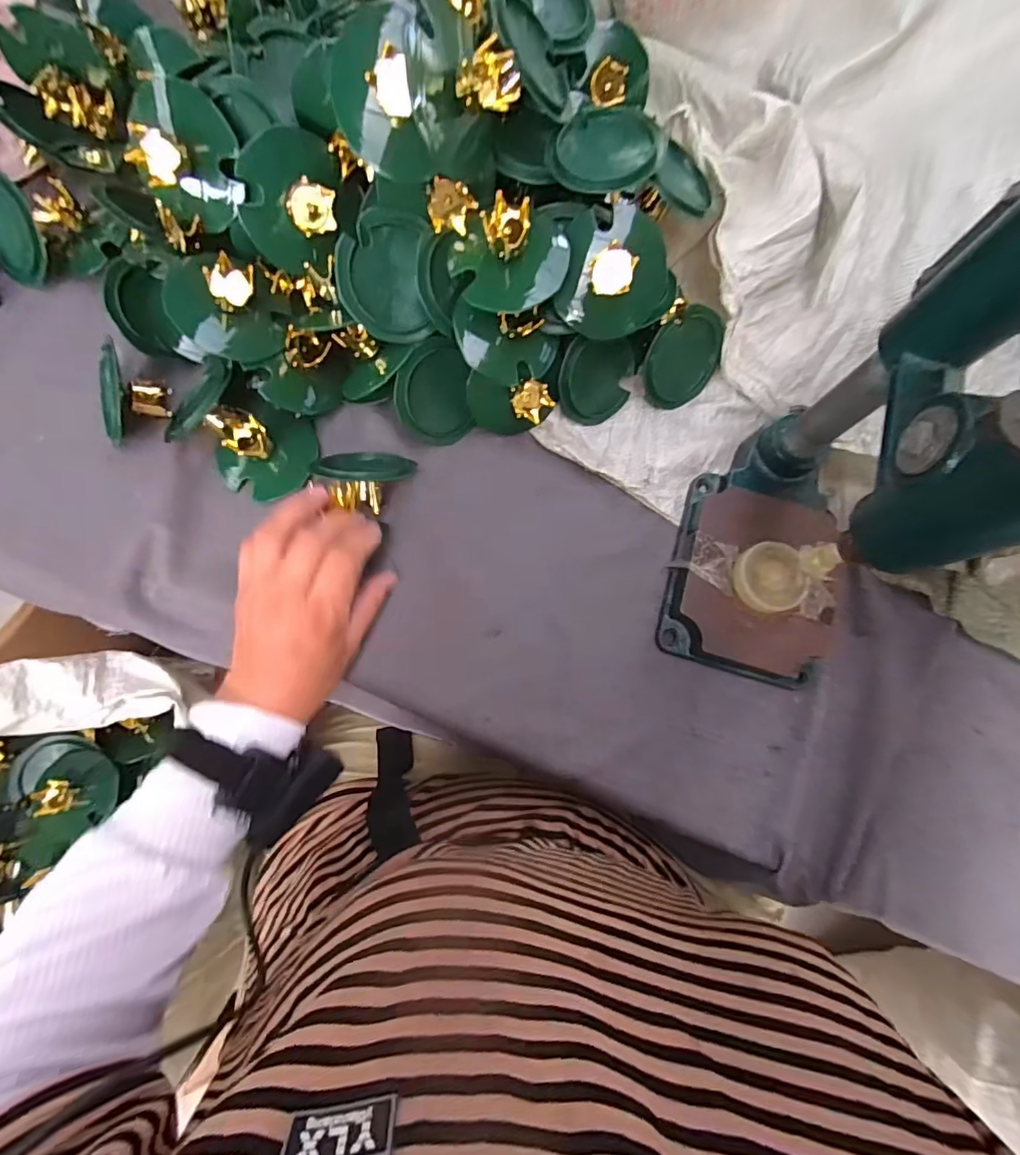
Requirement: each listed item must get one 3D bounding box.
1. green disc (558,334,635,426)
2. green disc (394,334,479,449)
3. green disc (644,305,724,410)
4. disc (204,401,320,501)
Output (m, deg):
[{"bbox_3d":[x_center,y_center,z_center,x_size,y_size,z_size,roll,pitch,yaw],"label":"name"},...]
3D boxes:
[{"bbox_3d":[0.069,-0.155,0.406,0.070,0.009,0.064,-21,128,-29],"label":"green disc"},{"bbox_3d":[-0.054,-0.135,0.383,0.064,0.070,0.006,-43,42,0],"label":"green disc"},{"bbox_3d":[0.139,-0.175,0.410,0.071,0.009,0.074,-15,127,-21],"label":"green disc"},{"bbox_3d":[-0.189,-0.099,0.396,0.075,0.051,0.069,0,81,-2],"label":"disc"}]

